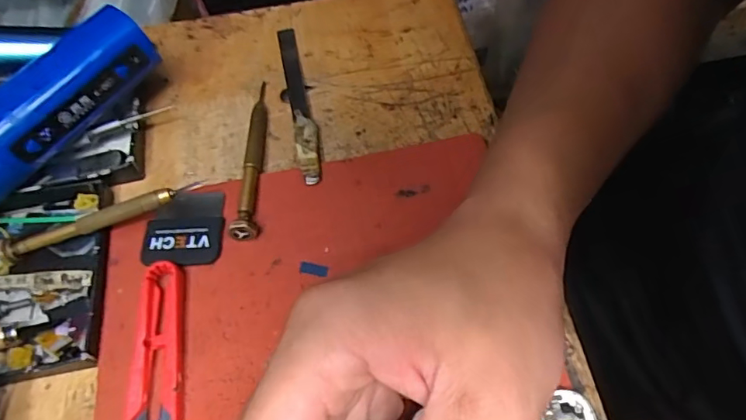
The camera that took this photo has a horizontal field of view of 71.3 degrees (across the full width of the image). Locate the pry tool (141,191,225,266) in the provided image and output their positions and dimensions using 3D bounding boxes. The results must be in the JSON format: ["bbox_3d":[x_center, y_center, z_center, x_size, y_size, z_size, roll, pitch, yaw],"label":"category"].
[{"bbox_3d":[-0.096,0.009,0.265,0.039,0.004,0.040,-6,63,-4],"label":"pry tool"}]

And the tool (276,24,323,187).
[{"bbox_3d":[-0.045,-0.067,0.307,0.014,0.005,0.125,-14,60,-4],"label":"tool"}]

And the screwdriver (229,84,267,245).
[{"bbox_3d":[-0.064,-0.033,0.284,0.011,0.013,0.106,-2,60,3],"label":"screwdriver"}]

